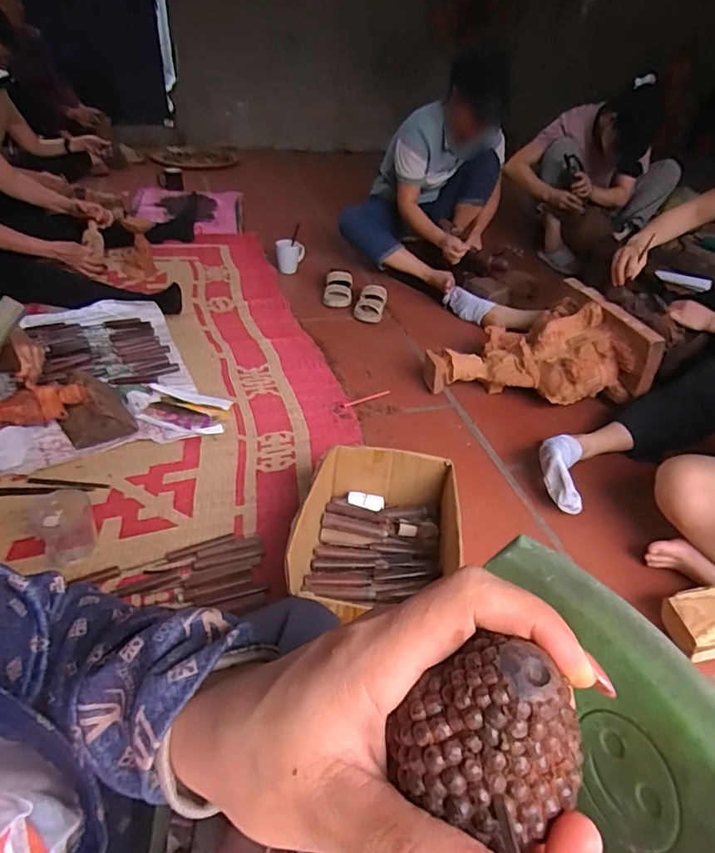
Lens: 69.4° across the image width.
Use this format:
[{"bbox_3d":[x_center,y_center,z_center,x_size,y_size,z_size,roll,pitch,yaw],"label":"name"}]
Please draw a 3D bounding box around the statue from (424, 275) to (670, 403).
[{"bbox_3d":[0.436,-0.191,1.315,0.490,0.175,0.346,-8,40,-16],"label":"statue"}]

